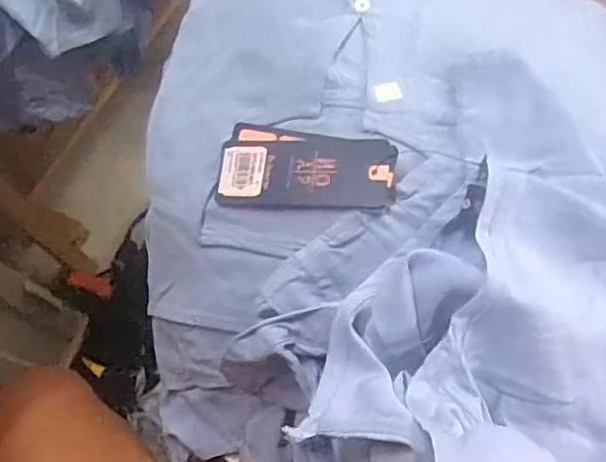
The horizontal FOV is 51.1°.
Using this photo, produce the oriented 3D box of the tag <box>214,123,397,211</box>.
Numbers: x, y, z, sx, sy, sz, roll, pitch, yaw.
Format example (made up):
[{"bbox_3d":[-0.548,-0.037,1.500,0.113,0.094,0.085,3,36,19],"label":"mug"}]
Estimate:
[{"bbox_3d":[0.000,-0.043,0.419,0.121,0.006,0.055,3,78,21],"label":"tag"}]

